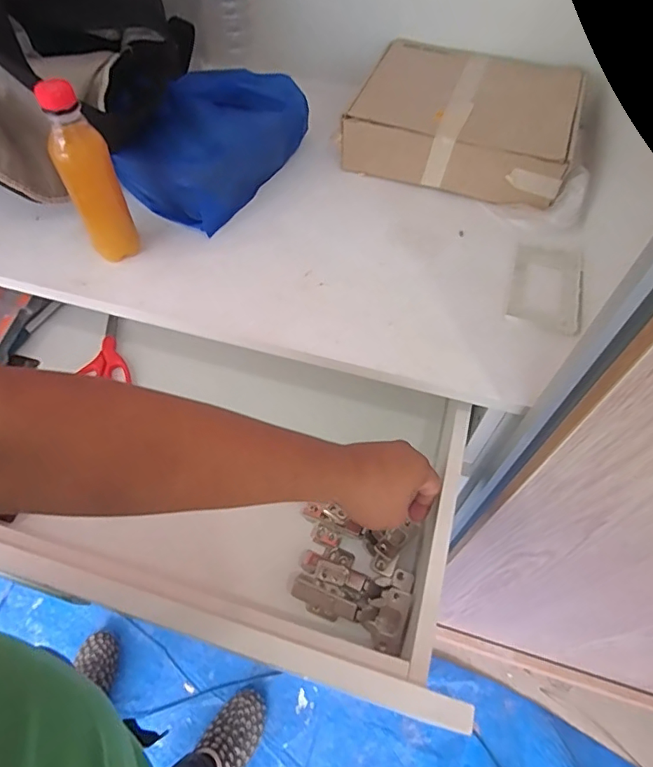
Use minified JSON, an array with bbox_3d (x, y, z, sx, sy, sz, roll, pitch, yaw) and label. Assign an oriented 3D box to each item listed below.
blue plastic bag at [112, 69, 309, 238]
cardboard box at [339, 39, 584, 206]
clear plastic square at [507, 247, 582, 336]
[{"bbox_3d":[-0.134,-0.290,0.598,0.157,0.088,0.216,19,59,12],"label":"blue plastic bag"},{"bbox_3d":[0.176,-0.335,0.631,0.262,0.082,0.209,18,58,11],"label":"cardboard box"},{"bbox_3d":[0.232,-0.102,0.519,0.071,0.004,0.119,16,58,9],"label":"clear plastic square"}]

